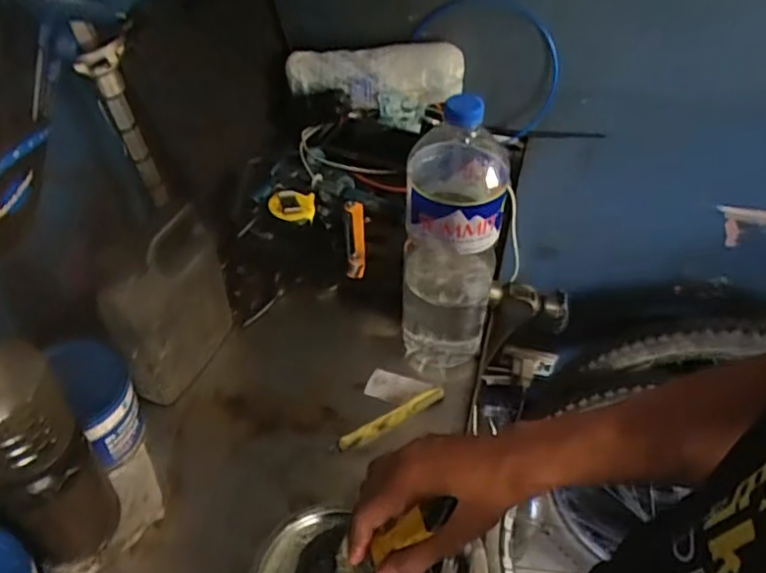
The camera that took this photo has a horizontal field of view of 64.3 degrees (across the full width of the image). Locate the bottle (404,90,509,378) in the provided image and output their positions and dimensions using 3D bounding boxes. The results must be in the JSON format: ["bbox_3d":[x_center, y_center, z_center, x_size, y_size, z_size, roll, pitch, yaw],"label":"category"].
[{"bbox_3d":[0.068,-0.036,0.599,0.094,0.313,0.098,7,48,5],"label":"bottle"}]

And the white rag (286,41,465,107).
[{"bbox_3d":[-0.010,-0.303,0.878,0.251,0.073,0.062,3,48,1],"label":"white rag"}]

